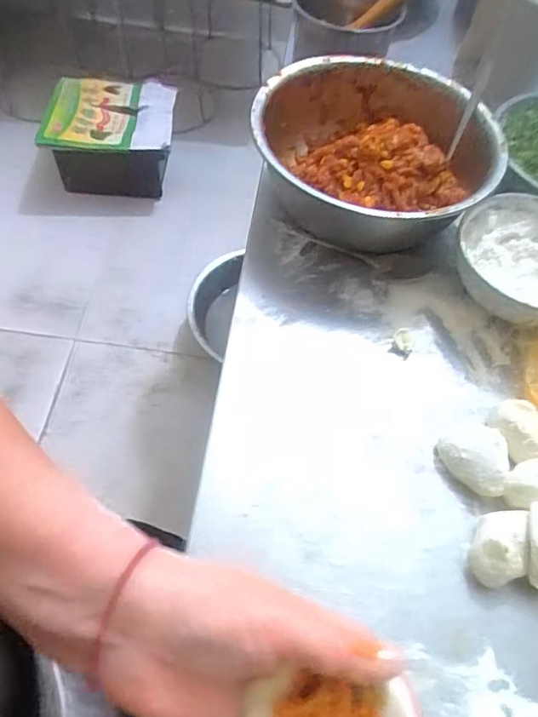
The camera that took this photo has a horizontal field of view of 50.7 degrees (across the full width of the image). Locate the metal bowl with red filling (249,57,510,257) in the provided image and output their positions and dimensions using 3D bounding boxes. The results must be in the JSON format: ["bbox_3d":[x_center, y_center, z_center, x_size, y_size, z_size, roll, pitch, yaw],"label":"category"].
[{"bbox_3d":[0.104,-0.212,0.593,0.234,0.089,0.241,2,59,-3],"label":"metal bowl with red filling"}]

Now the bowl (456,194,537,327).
[{"bbox_3d":[0.247,-0.088,0.554,0.148,0.054,0.142,2,59,-3],"label":"bowl"}]

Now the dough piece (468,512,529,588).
[{"bbox_3d":[0.167,0.137,0.417,0.037,0.033,0.054,11,59,3],"label":"dough piece"}]

